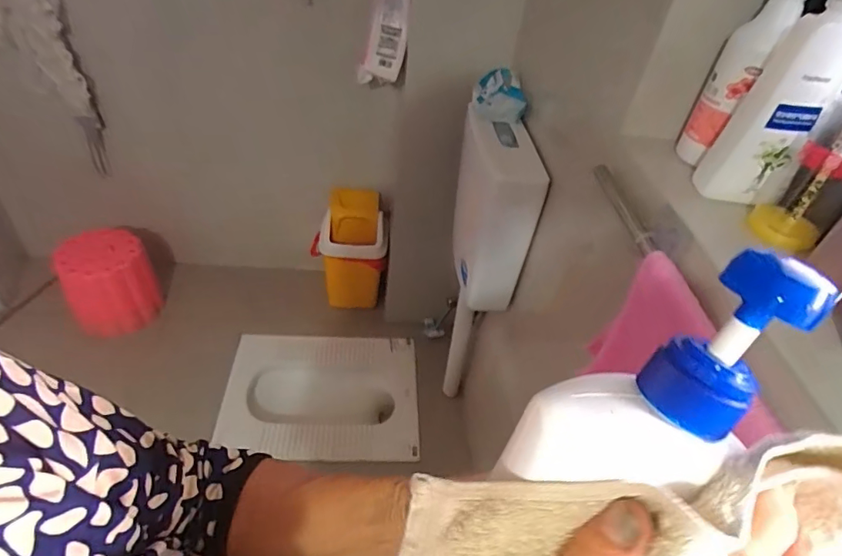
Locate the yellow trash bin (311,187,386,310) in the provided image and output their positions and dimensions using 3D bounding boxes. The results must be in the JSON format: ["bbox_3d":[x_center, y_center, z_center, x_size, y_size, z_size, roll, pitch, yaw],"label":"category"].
[{"bbox_3d":[-0.247,-0.092,1.693,0.240,0.389,0.233,0,43,-8],"label":"yellow trash bin"}]

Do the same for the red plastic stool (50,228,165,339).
[{"bbox_3d":[-0.978,0.016,1.538,0.248,0.256,0.268,-21,49,-28],"label":"red plastic stool"}]

